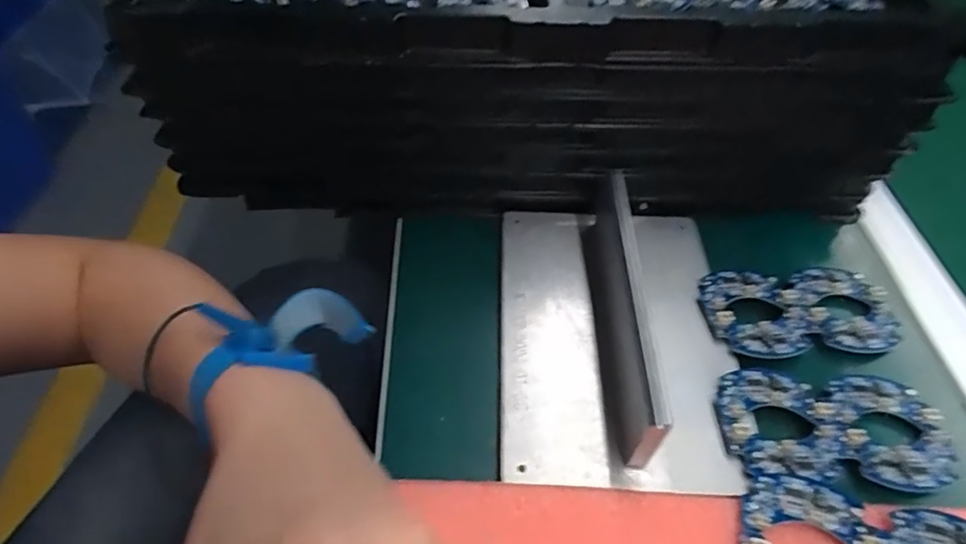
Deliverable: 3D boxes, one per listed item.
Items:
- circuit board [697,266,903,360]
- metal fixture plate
[{"bbox_3d":[0.205,0.022,0.359,0.126,0.009,0.065,-6,51,-5],"label":"circuit board"},{"bbox_3d":[0.082,0.019,0.336,0.139,0.060,0.203,1,50,1],"label":"metal fixture plate"}]

